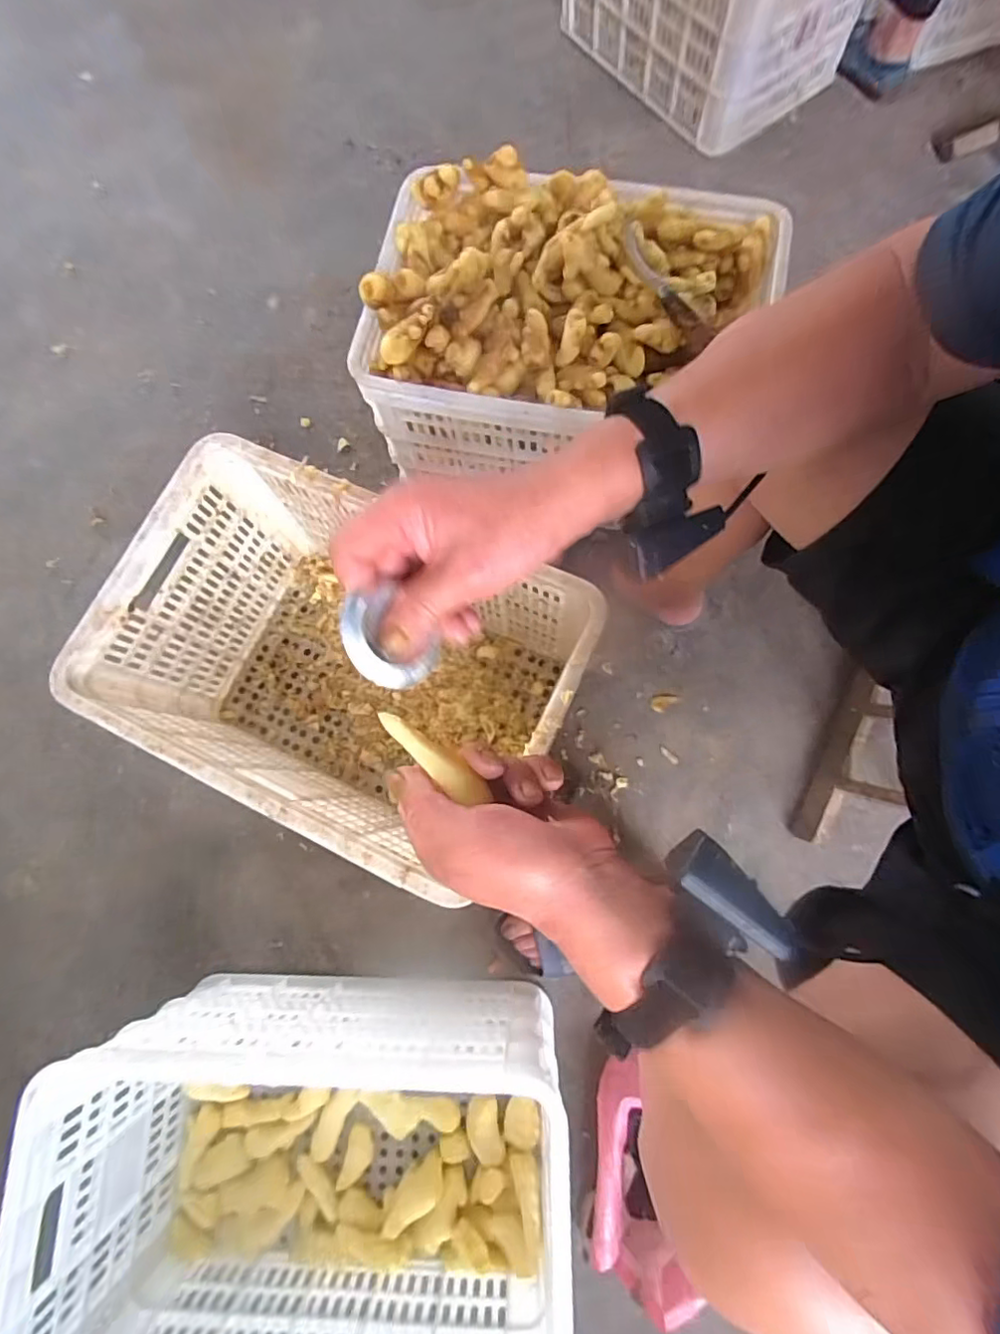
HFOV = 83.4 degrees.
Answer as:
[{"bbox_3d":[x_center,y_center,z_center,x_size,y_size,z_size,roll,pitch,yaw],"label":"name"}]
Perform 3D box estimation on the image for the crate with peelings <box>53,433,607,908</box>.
[{"bbox_3d":[-0.194,0.009,0.734,0.466,0.302,0.341,25,79,8],"label":"crate with peelings"}]

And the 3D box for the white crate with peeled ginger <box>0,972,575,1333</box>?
[{"bbox_3d":[-0.191,0.561,0.609,0.486,0.268,0.328,0,77,3],"label":"white crate with peeled ginger"}]

